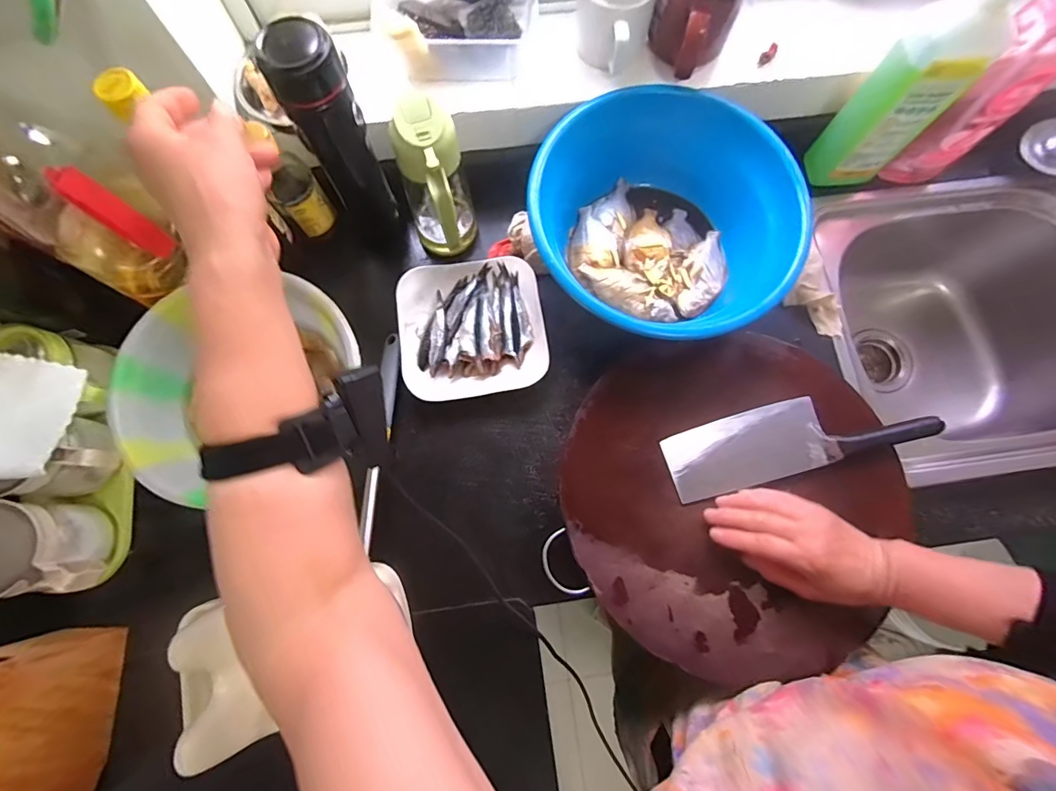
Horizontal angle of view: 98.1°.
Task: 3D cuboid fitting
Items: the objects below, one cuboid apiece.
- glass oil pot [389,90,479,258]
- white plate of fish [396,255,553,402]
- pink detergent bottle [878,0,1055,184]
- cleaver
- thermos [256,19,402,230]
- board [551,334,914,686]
[{"bbox_3d":[-0.098,-0.216,0.494,0.069,0.166,0.085,-12,77,-3],"label":"glass oil pot"},{"bbox_3d":[-0.066,-0.078,0.548,0.169,0.041,0.162,-10,77,-3],"label":"white plate of fish"},{"bbox_3d":[0.505,-0.331,0.475,0.071,0.281,0.060,36,79,8],"label":"pink detergent bottle"},{"bbox_3d":[0.286,0.043,0.491,0.273,0.027,0.076,-15,77,-4],"label":"cleaver"},{"bbox_3d":[-0.192,-0.256,0.480,0.060,0.260,0.056,-29,78,-7],"label":"thermos"},{"bbox_3d":[0.217,0.105,0.487,0.348,0.019,0.340,-8,76,-2],"label":"board"}]

